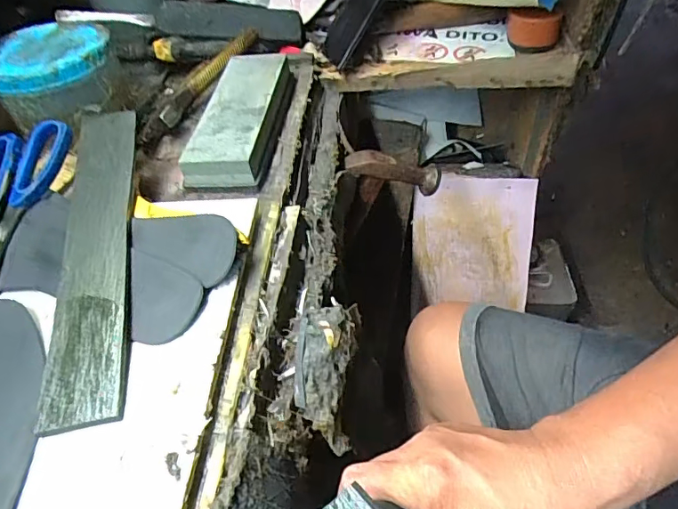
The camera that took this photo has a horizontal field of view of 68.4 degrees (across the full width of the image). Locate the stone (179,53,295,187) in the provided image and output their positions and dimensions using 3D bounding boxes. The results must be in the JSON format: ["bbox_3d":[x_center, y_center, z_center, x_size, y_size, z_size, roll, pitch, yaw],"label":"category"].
[{"bbox_3d":[-0.088,-0.132,0.467,0.064,0.030,0.178,3,49,7],"label":"stone"}]

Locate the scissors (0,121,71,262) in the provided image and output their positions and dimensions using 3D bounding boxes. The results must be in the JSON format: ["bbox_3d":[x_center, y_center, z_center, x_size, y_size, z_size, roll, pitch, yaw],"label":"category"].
[{"bbox_3d":[-0.256,-0.034,0.374,0.068,0.016,0.151,2,65,6],"label":"scissors"}]

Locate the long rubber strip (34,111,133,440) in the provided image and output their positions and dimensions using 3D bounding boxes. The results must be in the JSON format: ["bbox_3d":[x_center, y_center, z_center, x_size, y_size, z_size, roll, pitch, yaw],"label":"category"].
[{"bbox_3d":[-0.168,-0.011,0.347,0.044,0.007,0.262,-10,55,-6],"label":"long rubber strip"}]

